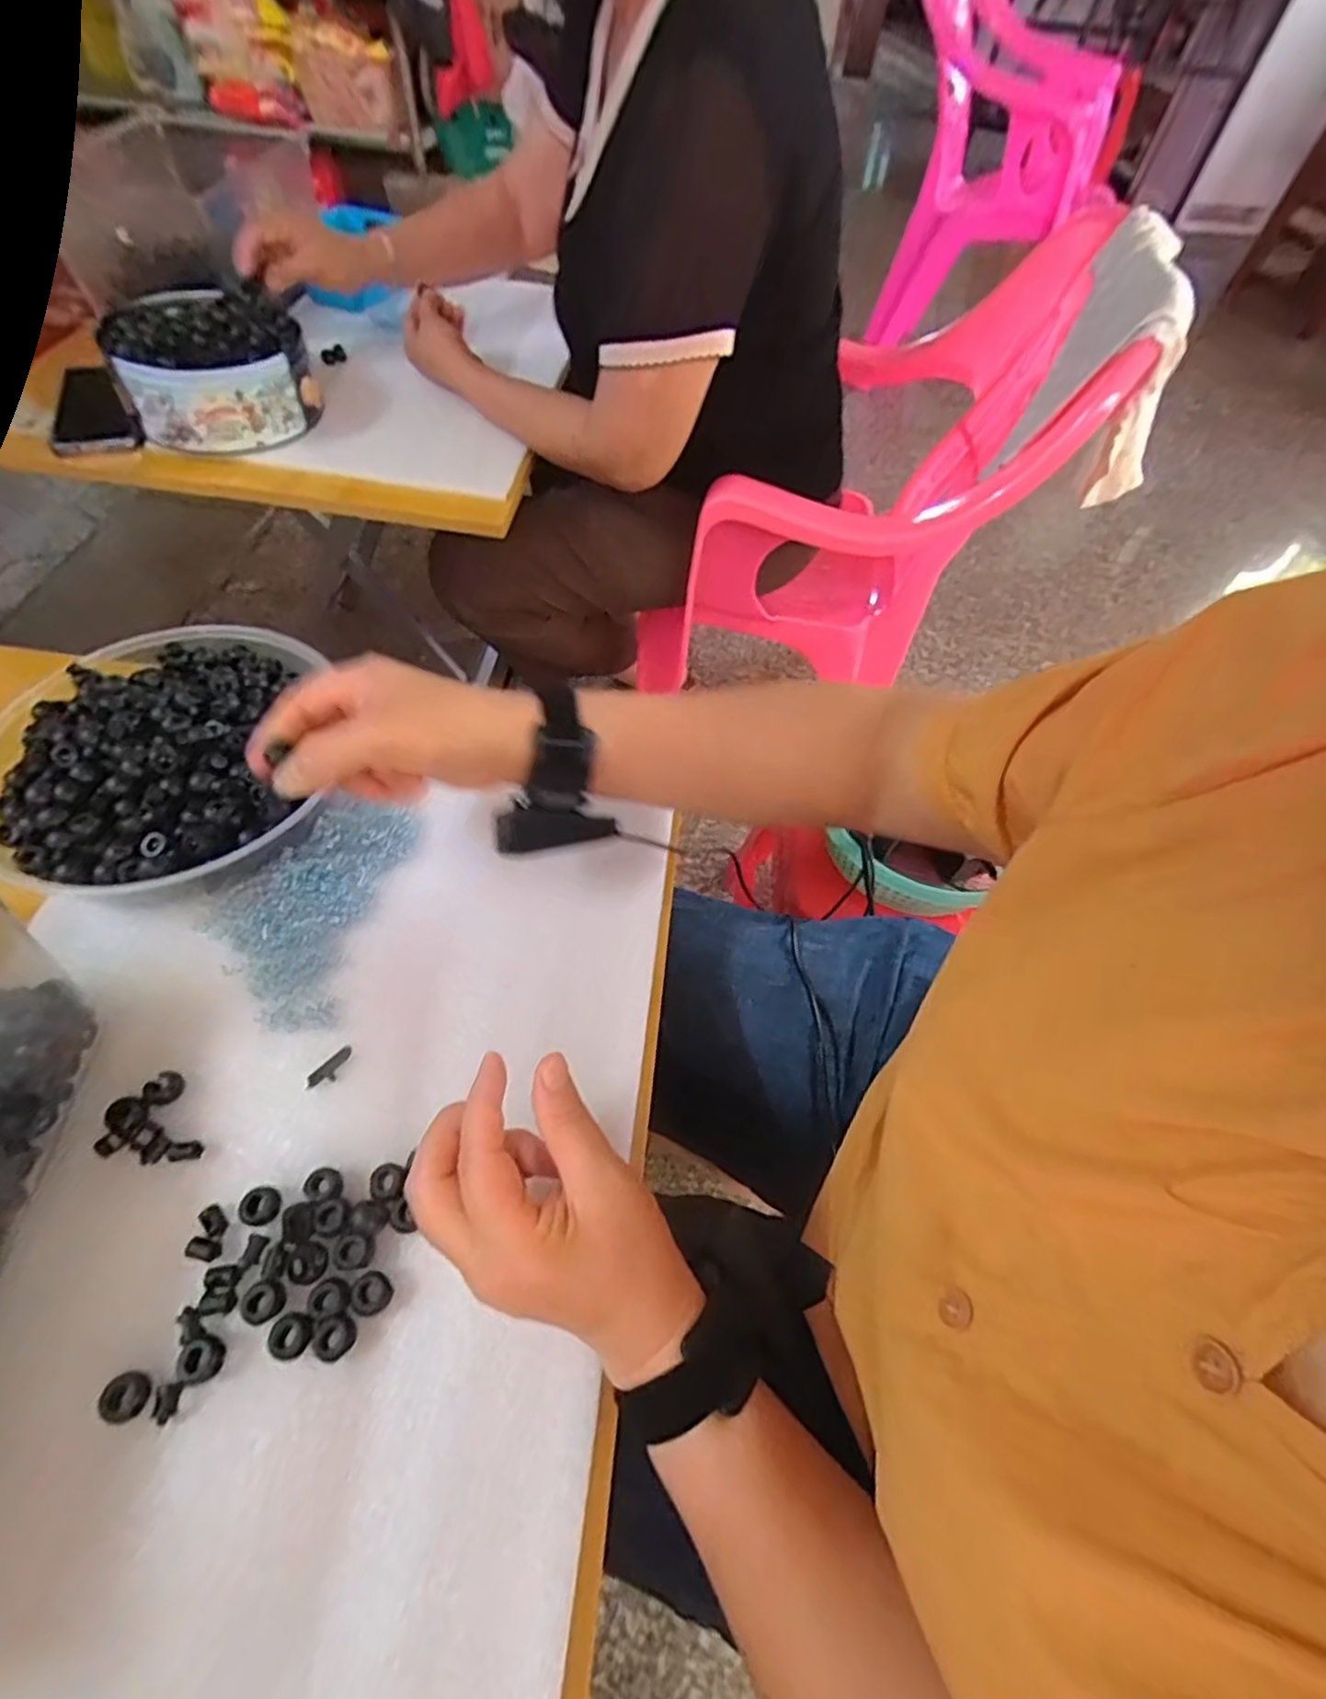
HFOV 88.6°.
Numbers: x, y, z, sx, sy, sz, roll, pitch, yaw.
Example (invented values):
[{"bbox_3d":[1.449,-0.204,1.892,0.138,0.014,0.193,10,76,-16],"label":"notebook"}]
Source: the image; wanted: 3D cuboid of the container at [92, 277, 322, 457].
[{"bbox_3d":[-0.468,-0.507,0.706,0.173,0.075,0.183,-26,62,-20],"label":"container"}]

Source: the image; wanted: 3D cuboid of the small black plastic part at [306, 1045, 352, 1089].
[{"bbox_3d":[-0.184,0.121,0.377,0.011,0.004,0.028,37,60,19],"label":"small black plastic part"}]

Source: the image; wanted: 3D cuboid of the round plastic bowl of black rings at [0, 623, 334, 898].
[{"bbox_3d":[-0.337,-0.065,0.448,0.199,0.055,0.215,3,55,-4],"label":"round plastic bowl of black rings"}]

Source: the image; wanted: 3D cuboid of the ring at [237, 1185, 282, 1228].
[{"bbox_3d":[-0.198,0.174,0.333,0.020,0.009,0.018,17,55,6],"label":"ring"}]

